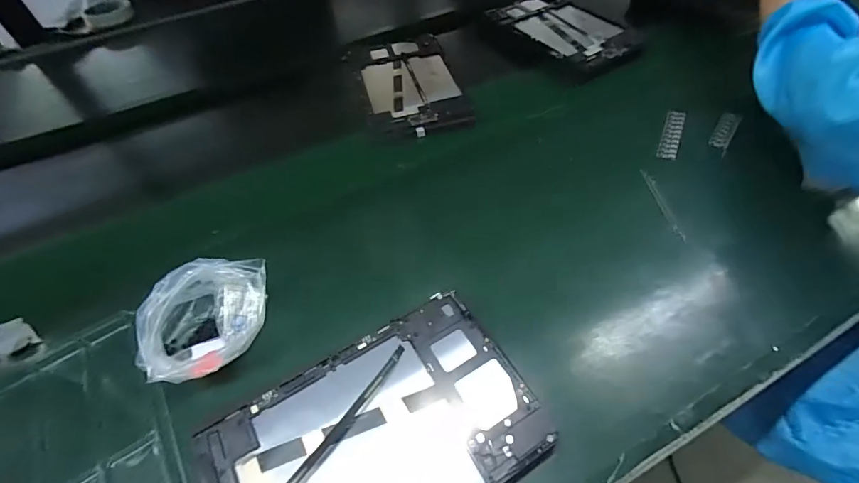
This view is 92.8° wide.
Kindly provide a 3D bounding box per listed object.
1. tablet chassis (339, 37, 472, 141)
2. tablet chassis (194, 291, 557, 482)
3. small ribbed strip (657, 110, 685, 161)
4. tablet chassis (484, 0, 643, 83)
[{"bbox_3d":[-0.036,-0.244,0.625,0.149,0.014,0.253,-12,52,-6],"label":"tablet chassis"},{"bbox_3d":[-0.041,0.148,0.308,0.238,0.015,0.149,-28,58,-17],"label":"tablet chassis"},{"bbox_3d":[0.317,-0.141,0.534,0.022,0.010,0.097,20,56,18],"label":"small ribbed strip"},{"bbox_3d":[0.220,-0.349,0.684,0.144,0.026,0.237,-24,55,-11],"label":"tablet chassis"}]

